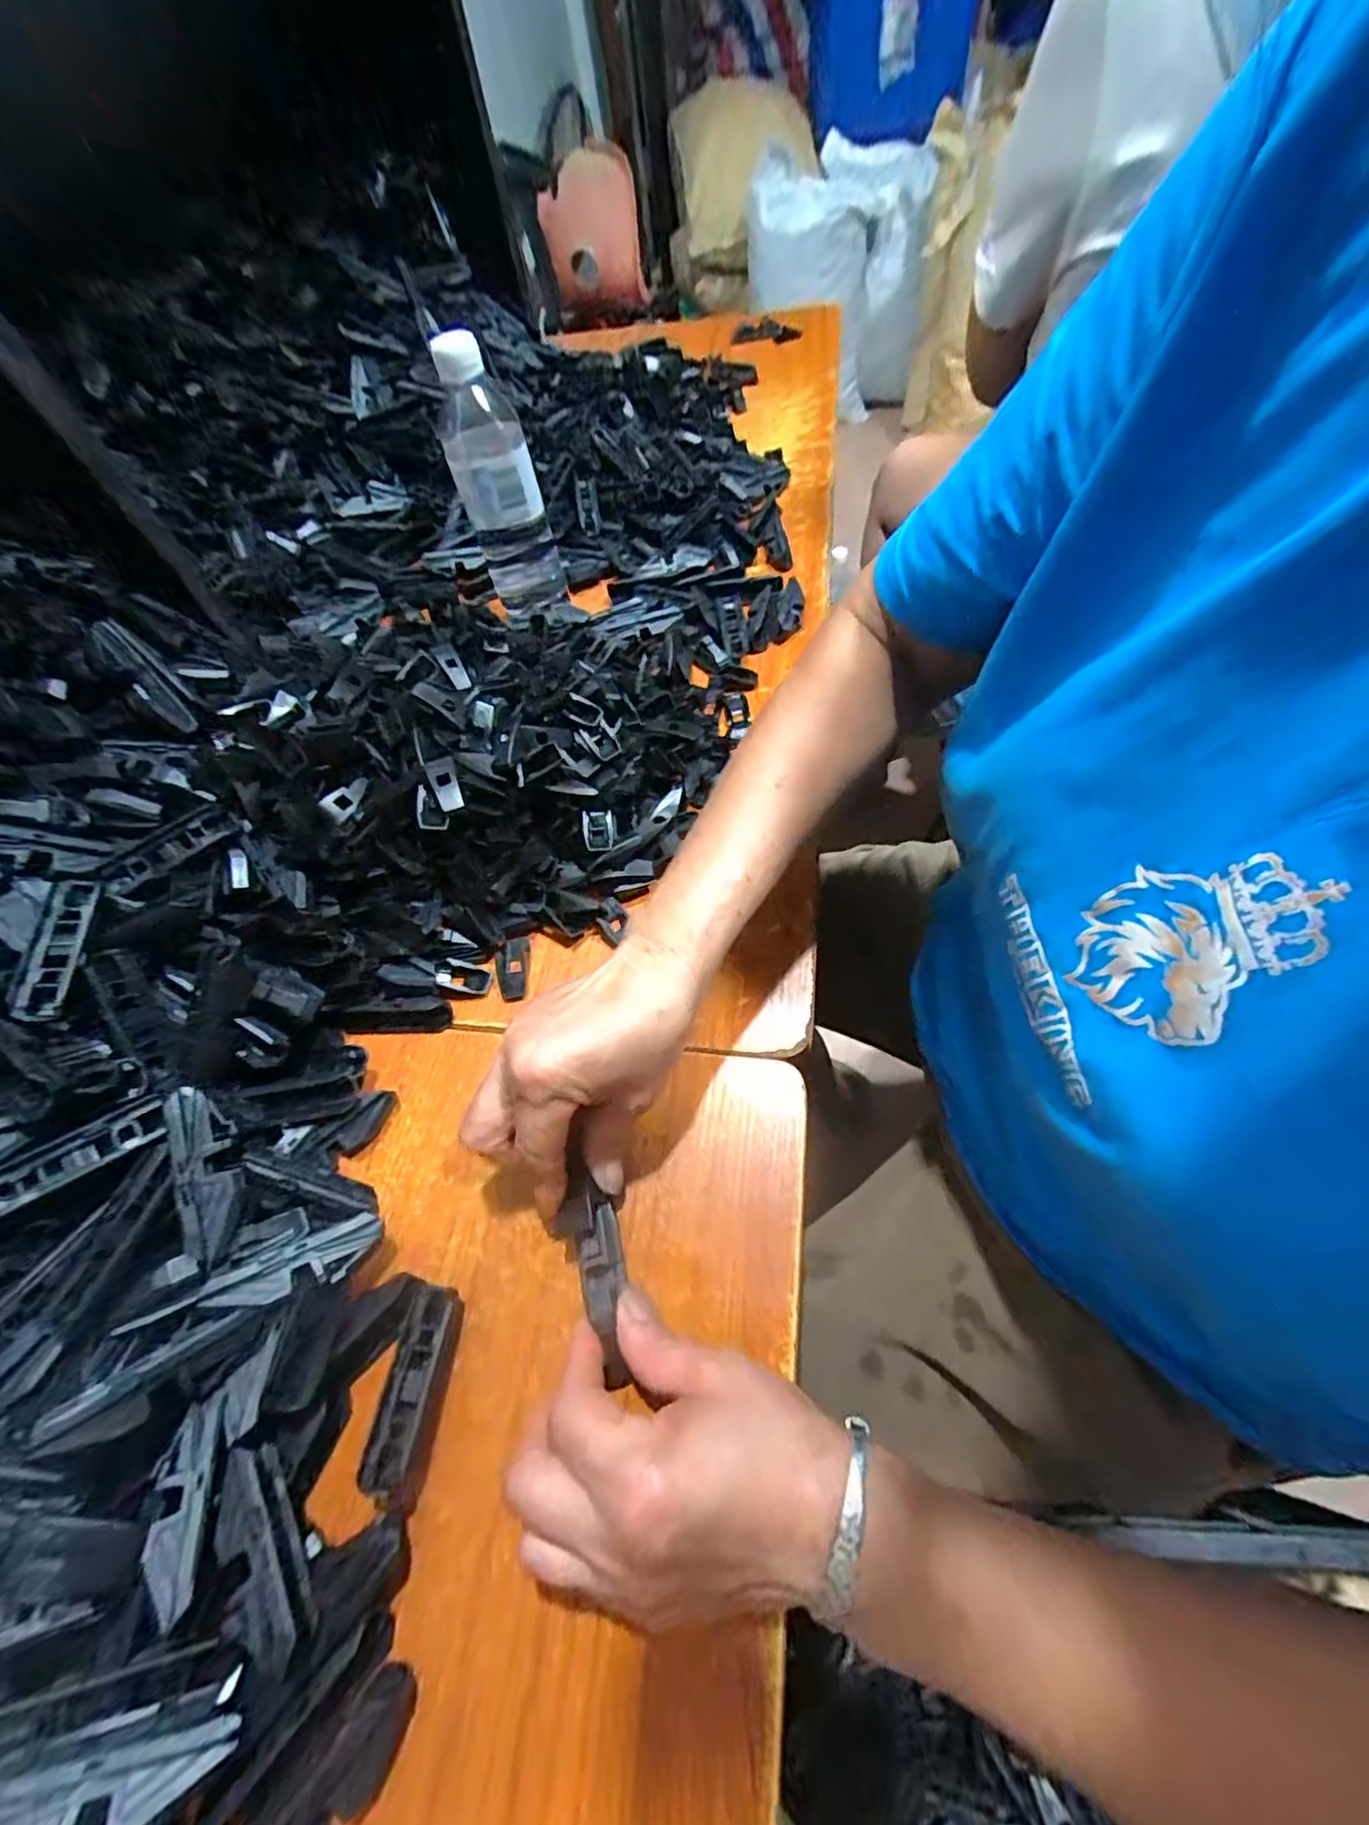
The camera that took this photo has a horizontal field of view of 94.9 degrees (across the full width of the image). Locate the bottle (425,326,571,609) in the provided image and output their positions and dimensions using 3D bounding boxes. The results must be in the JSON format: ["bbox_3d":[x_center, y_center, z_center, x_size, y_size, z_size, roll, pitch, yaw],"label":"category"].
[{"bbox_3d":[-0.147,-0.339,0.505,0.062,0.178,0.064,-16,57,-3],"label":"bottle"}]

